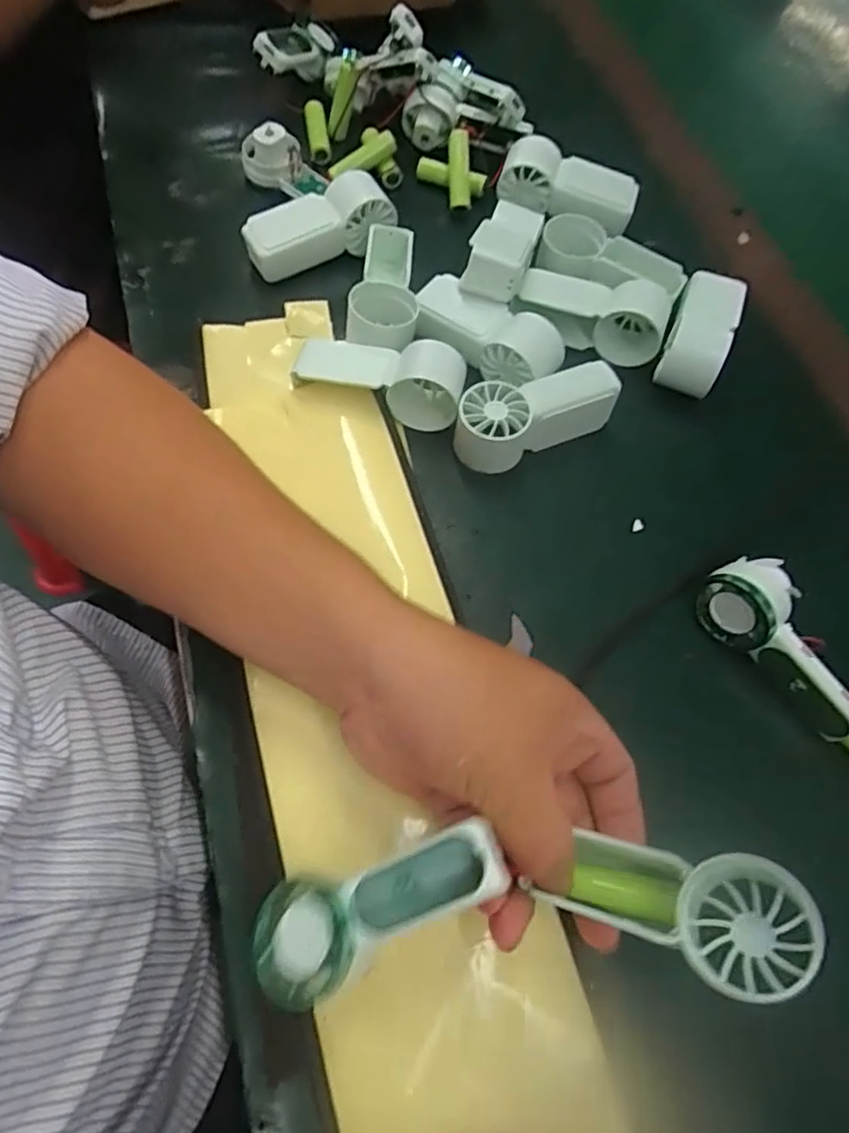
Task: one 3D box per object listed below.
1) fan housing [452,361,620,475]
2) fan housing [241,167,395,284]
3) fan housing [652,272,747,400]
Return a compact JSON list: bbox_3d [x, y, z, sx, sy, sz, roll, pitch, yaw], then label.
[{"bbox_3d":[0.059,-0.084,0.365,0.088,0.037,0.035,-25,69,-17],"label":"fan housing"},{"bbox_3d":[-0.068,-0.214,0.415,0.090,0.033,0.038,-24,69,-17],"label":"fan housing"},{"bbox_3d":[0.170,-0.146,0.404,0.033,0.029,0.089,24,64,6],"label":"fan housing"}]

